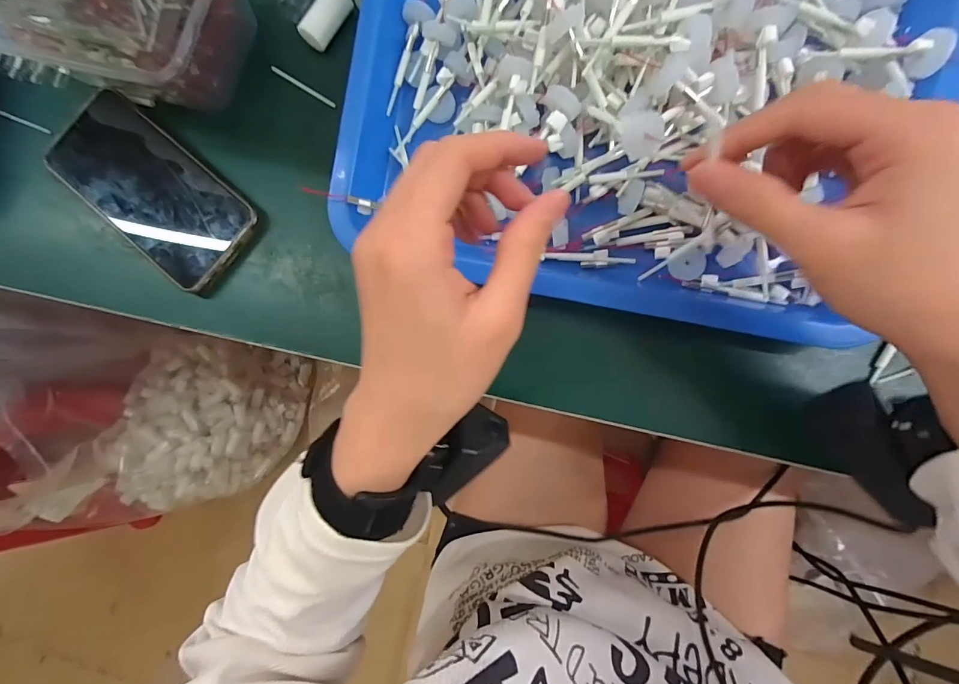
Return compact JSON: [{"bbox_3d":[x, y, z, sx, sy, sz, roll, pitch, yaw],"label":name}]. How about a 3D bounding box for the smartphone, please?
[{"bbox_3d":[-0.240,-0.113,0.320,0.164,0.015,0.075,40,91,9],"label":"smartphone"}]

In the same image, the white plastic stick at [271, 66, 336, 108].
[{"bbox_3d":[-0.130,-0.188,0.323,0.059,0.004,0.004,34,90,9],"label":"white plastic stick"}]

